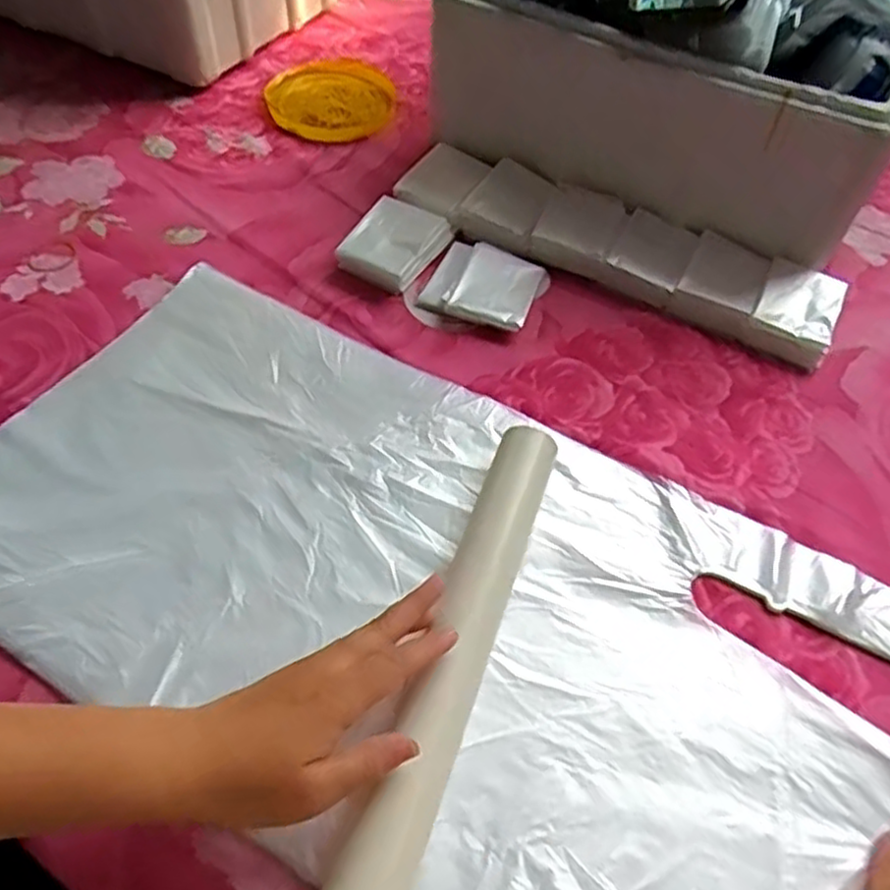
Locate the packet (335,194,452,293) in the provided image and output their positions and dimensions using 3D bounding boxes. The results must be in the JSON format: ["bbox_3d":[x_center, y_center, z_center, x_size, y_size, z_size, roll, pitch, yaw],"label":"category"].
[{"bbox_3d":[-0.042,-0.175,0.622,0.066,0.033,0.088,25,55,14],"label":"packet"}]

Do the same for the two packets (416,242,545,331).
[{"bbox_3d":[0.032,-0.136,0.611,0.093,0.020,0.082,21,54,11],"label":"two packets"}]

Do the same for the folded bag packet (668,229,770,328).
[{"bbox_3d":[0.235,-0.137,0.617,0.063,0.020,0.089,27,56,16],"label":"folded bag packet"}]

